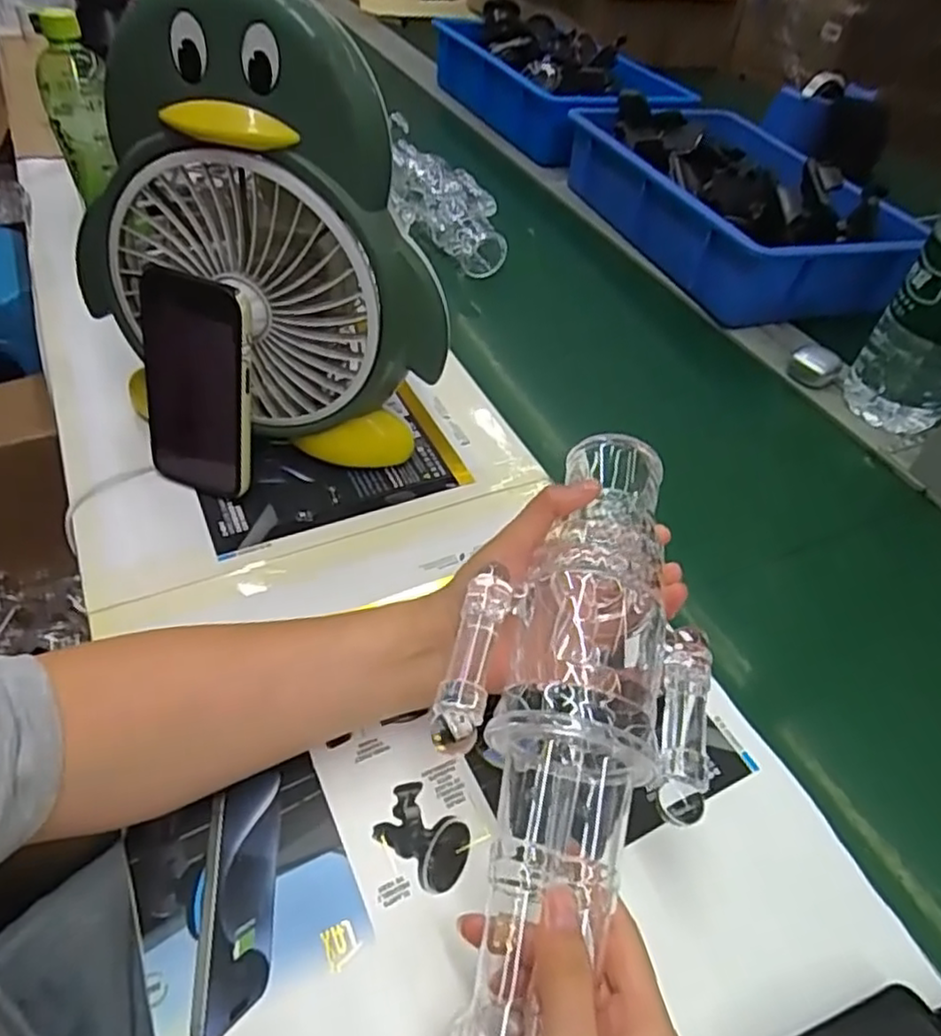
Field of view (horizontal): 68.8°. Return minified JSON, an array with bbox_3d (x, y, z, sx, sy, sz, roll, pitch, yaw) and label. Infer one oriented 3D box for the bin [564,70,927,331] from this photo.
[{"bbox_3d":[0.307,-0.375,0.806,0.232,0.091,0.377,-17,52,-20],"label":"bin"}]

